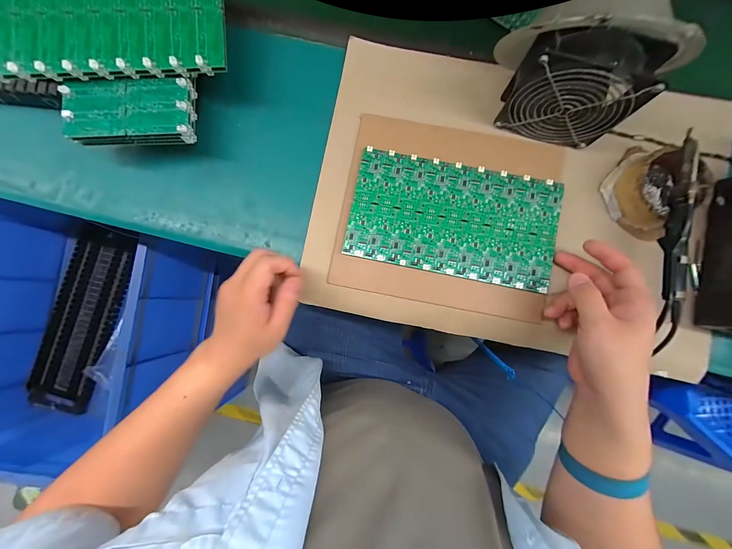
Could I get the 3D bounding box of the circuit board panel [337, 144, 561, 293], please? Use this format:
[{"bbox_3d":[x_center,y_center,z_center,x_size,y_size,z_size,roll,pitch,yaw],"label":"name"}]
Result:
[{"bbox_3d":[0.106,-0.069,0.378,0.244,0.005,0.136,11,86,2],"label":"circuit board panel"}]

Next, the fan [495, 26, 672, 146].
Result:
[{"bbox_3d":[0.219,-0.196,0.330,0.120,0.123,0.051,11,86,2],"label":"fan"}]

